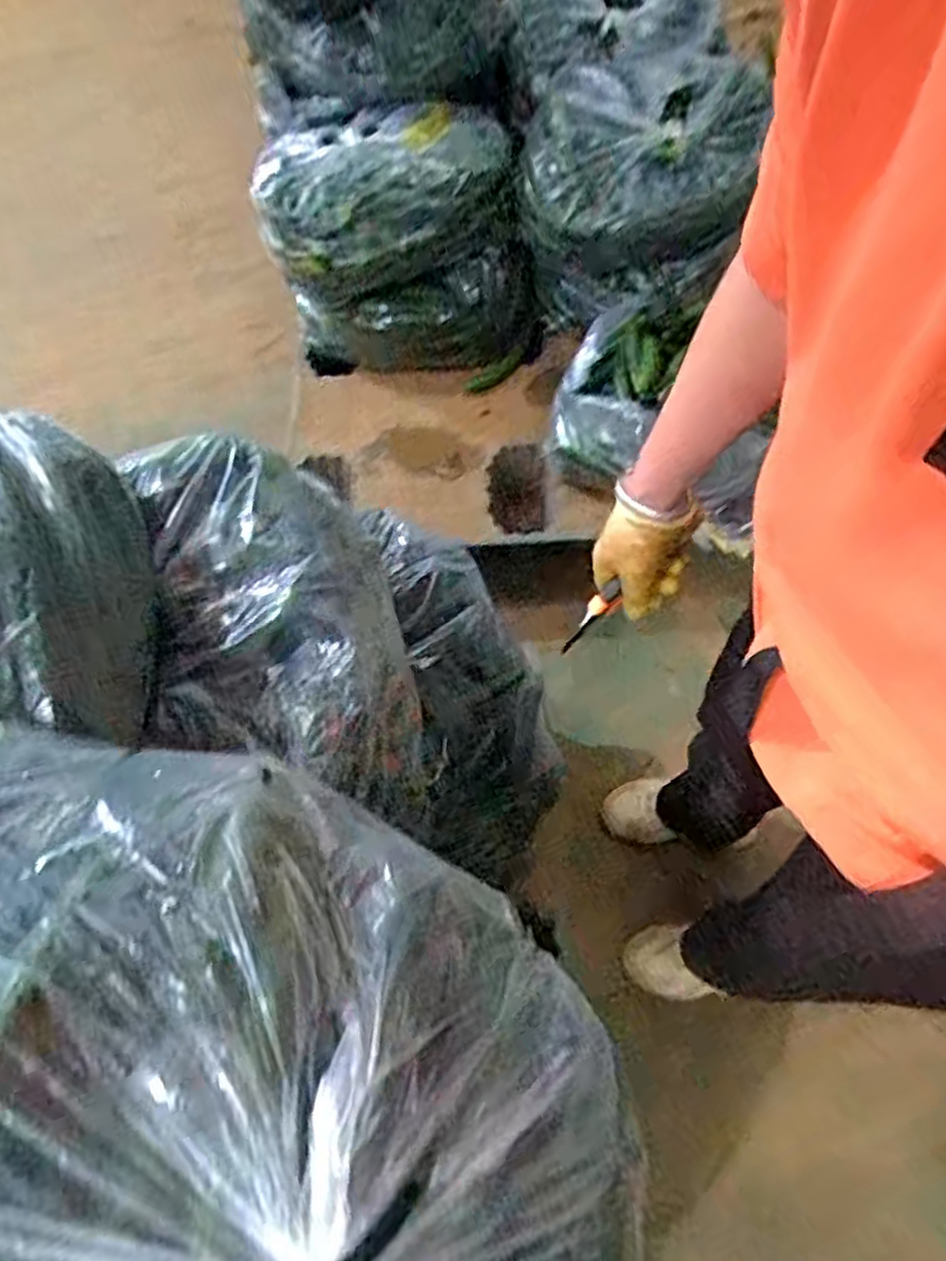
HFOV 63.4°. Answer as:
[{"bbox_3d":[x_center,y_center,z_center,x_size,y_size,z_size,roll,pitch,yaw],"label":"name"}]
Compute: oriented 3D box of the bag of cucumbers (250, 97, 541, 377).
[{"bbox_3d":[-0.144,-0.771,1.537,0.517,0.358,0.341,-12,66,-9],"label":"bag of cucumbers"}]

